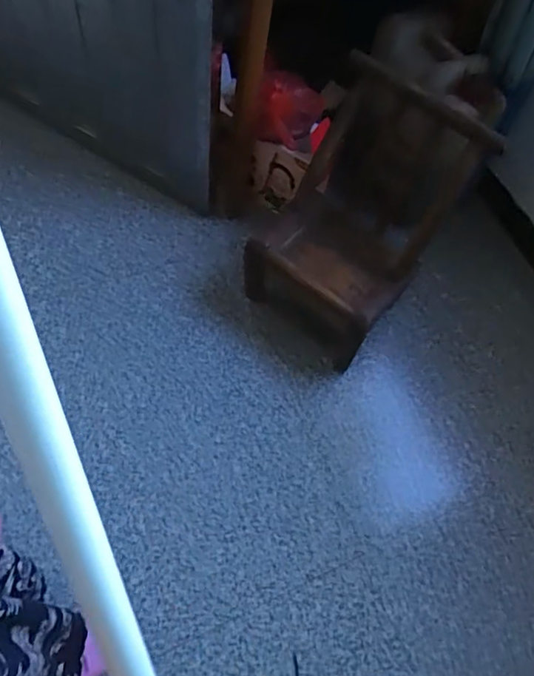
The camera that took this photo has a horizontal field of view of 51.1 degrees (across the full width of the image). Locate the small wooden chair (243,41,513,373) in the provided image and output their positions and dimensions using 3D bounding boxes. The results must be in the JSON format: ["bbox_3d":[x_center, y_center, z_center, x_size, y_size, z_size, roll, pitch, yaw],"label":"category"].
[{"bbox_3d":[0.185,-0.268,1.212,0.354,0.450,0.419,33,68,16],"label":"small wooden chair"}]

